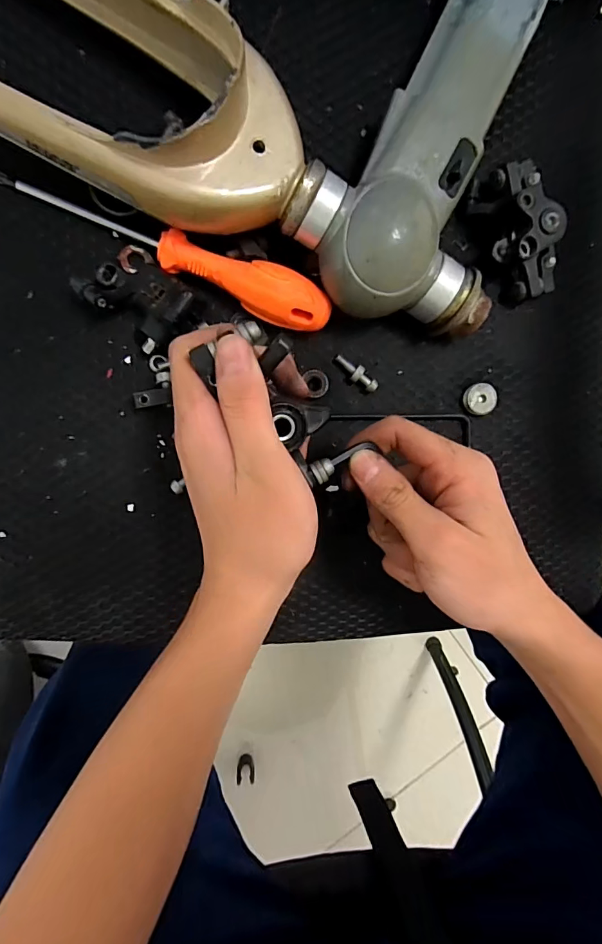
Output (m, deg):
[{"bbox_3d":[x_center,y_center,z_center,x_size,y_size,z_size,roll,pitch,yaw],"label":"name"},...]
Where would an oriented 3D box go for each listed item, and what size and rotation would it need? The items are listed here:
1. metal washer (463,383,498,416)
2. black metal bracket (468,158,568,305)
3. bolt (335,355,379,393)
[{"bbox_3d":[0.123,-0.050,0.302,0.021,0.006,0.021,-11,97,-6],"label":"metal washer"},{"bbox_3d":[0.140,-0.153,0.279,0.041,0.035,0.081,-21,98,-5],"label":"black metal bracket"},{"bbox_3d":[0.037,-0.066,0.292,0.033,0.009,0.011,44,89,-9],"label":"bolt"}]

